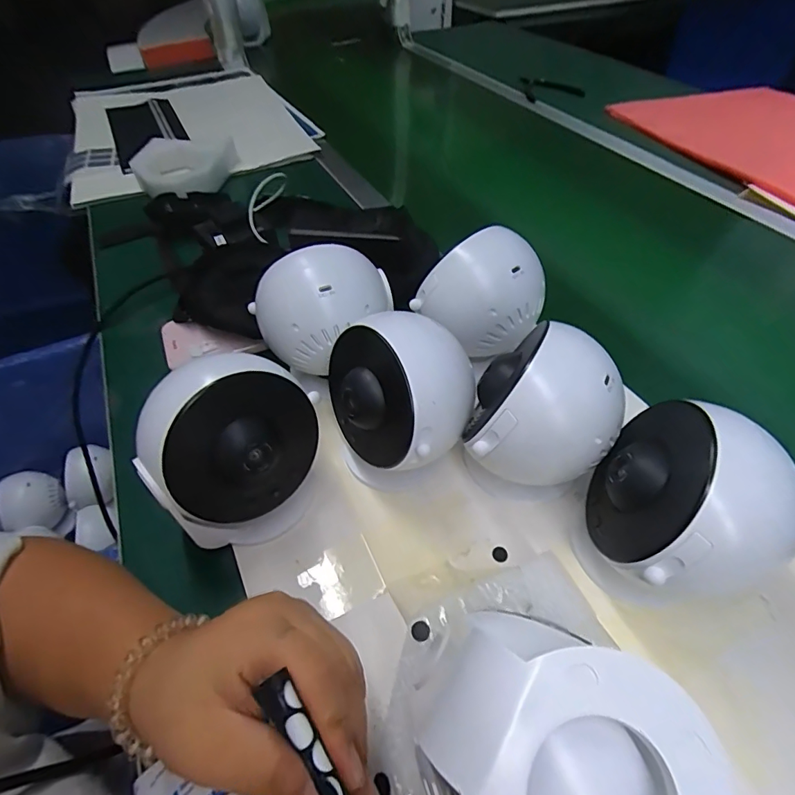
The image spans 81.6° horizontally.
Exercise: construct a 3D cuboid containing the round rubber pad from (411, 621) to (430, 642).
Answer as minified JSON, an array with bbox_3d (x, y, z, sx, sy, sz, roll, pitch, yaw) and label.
[{"bbox_3d":[0.013,0.127,0.251,0.010,0.004,0.010,-1,49,1],"label":"round rubber pad"}]

